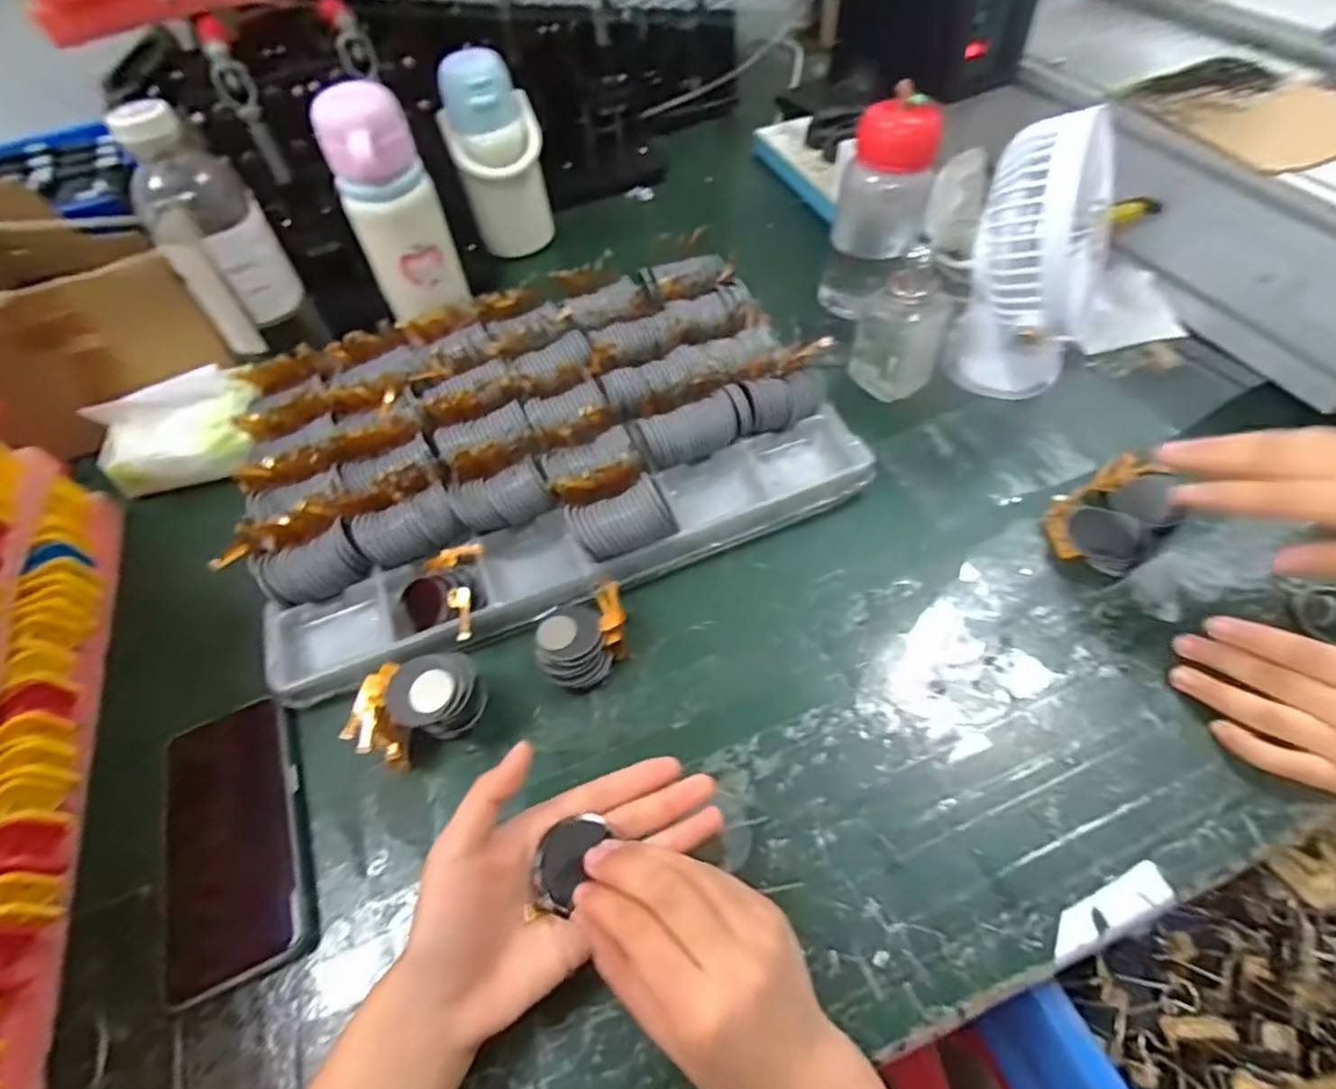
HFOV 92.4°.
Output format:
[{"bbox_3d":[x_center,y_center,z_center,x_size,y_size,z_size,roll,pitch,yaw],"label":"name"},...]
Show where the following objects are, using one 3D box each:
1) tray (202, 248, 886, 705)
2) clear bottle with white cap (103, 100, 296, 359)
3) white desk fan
[{"bbox_3d":[-0.104,-0.093,0.517,0.434,0.063,0.307,-20,56,-9],"label":"tray"},{"bbox_3d":[-0.358,-0.238,0.516,0.076,0.189,0.068,-30,58,-15],"label":"clear bottle with white cap"},{"bbox_3d":[0.271,-0.199,0.479,0.094,0.201,0.128,34,65,25],"label":"white desk fan"}]

